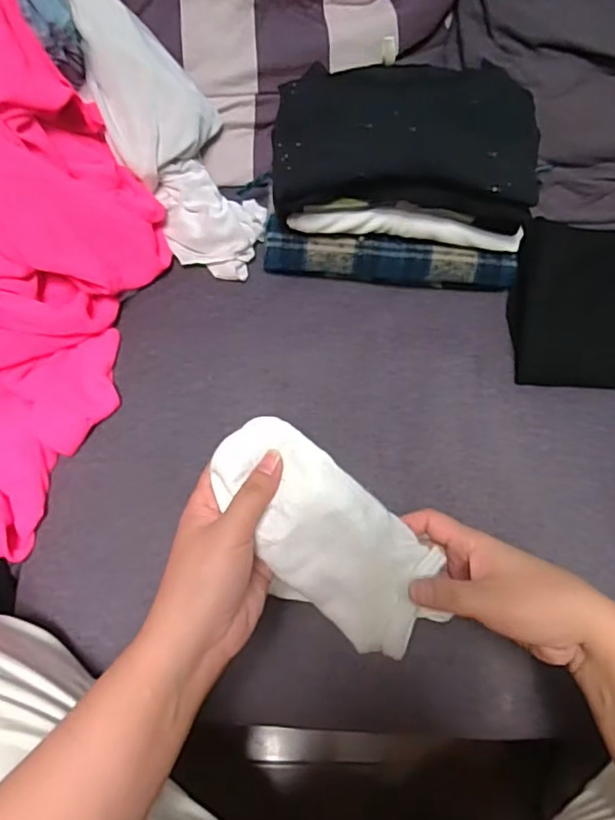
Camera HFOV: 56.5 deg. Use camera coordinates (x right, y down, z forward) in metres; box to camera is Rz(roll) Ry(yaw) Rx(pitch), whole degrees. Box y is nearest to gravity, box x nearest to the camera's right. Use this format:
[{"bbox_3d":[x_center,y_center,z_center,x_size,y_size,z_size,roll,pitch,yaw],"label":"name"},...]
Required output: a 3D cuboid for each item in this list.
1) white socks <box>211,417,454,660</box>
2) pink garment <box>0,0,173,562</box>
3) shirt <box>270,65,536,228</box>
[{"bbox_3d":[0.017,0.082,0.388,0.089,0.039,0.181,-43,100,-20],"label":"white socks"},{"bbox_3d":[-0.327,-0.113,0.540,0.252,0.273,0.499,20,64,9],"label":"pink garment"},{"bbox_3d":[0.101,-0.276,0.604,0.270,0.094,0.148,2,63,0],"label":"shirt"}]

